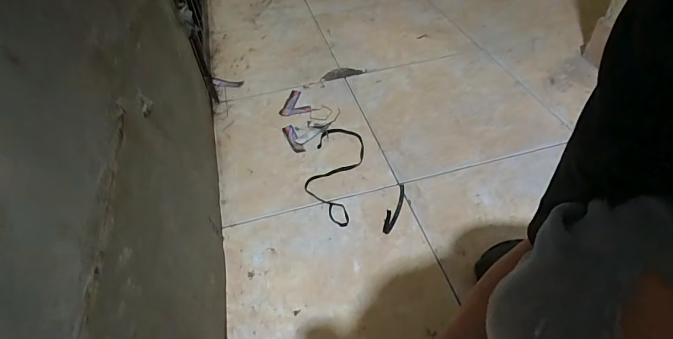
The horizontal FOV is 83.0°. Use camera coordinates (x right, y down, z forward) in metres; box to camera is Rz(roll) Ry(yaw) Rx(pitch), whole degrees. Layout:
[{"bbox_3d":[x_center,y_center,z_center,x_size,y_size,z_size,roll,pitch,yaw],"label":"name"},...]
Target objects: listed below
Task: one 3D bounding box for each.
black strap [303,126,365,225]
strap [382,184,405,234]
[{"bbox_3d":[-0.004,0.002,0.777,0.100,0.008,0.257,5,47,11],"label":"black strap"},{"bbox_3d":[0.107,0.057,0.678,0.016,0.048,0.115,14,50,19],"label":"strap"}]

